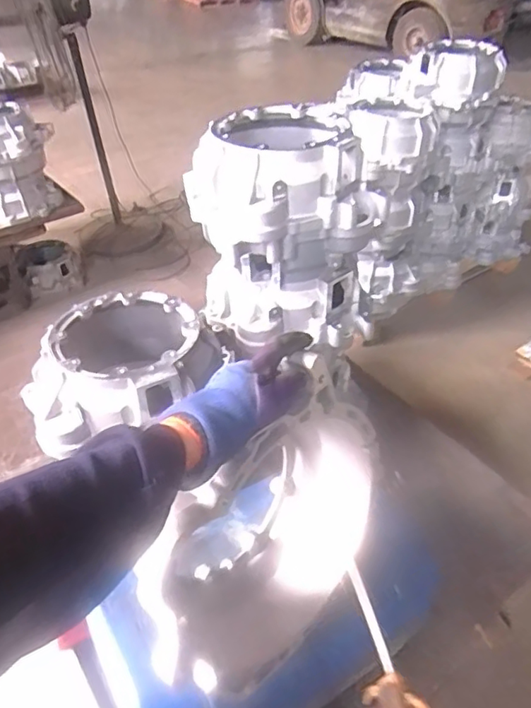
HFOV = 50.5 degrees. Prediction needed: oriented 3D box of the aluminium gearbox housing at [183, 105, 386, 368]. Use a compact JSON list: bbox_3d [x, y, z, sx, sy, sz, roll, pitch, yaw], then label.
[{"bbox_3d":[0.029,-0.238,1.108,0.336,0.377,0.281,2,39,3],"label":"aluminium gearbox housing"}]

